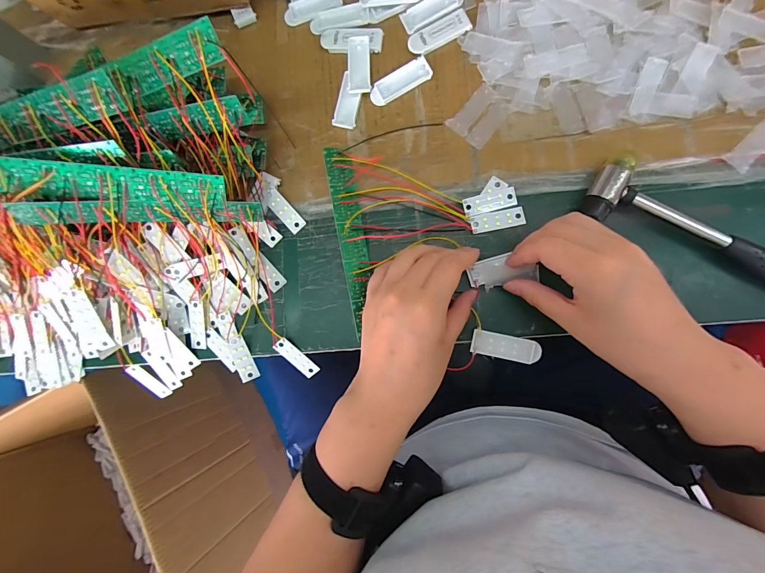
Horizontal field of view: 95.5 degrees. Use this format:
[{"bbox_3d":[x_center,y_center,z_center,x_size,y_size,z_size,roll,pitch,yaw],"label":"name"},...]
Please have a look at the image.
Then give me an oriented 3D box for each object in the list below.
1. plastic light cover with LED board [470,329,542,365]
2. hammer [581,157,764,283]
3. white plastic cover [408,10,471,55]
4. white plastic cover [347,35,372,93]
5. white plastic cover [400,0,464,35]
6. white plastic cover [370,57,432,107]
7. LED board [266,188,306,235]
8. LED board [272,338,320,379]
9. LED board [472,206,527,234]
[{"bbox_3d":[0.105,0.052,0.296,0.057,0.007,0.020,12,88,8],"label":"plastic light cover with LED board"},{"bbox_3d":[0.279,-0.033,0.272,0.236,0.022,0.049,25,90,8],"label":"hammer"},{"bbox_3d":[0.051,-0.231,0.315,0.057,0.004,0.022,-23,84,5],"label":"white plastic cover"},{"bbox_3d":[-0.021,-0.204,0.320,0.021,0.010,0.052,0,86,7],"label":"white plastic cover"},{"bbox_3d":[0.045,-0.254,0.316,0.057,0.004,0.023,-23,84,5],"label":"white plastic cover"},{"bbox_3d":[0.016,-0.188,0.320,0.058,0.005,0.022,-27,83,5],"label":"white plastic cover"},{"bbox_3d":[-0.092,-0.070,0.326,0.017,0.004,0.044,-40,98,3],"label":"LED board"},{"bbox_3d":[-0.079,0.067,0.322,0.014,0.004,0.046,-43,104,3],"label":"LED board"},{"bbox_3d":[0.101,-0.058,0.304,0.046,0.004,0.016,-12,85,6],"label":"LED board"}]

